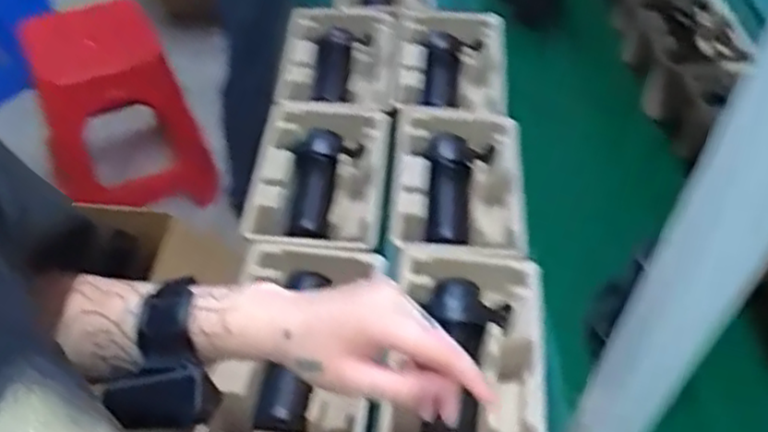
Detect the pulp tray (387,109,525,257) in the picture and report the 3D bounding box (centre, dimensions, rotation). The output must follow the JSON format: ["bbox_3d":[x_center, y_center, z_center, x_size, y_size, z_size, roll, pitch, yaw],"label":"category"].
[{"bbox_3d":[0.086,-0.035,0.835,0.156,0.049,0.231,2,47,2],"label":"pulp tray"}]

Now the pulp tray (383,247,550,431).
[{"bbox_3d":[0.084,0.138,0.690,0.155,0.045,0.238,5,47,5],"label":"pulp tray"}]

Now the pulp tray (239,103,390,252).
[{"bbox_3d":[-0.077,-0.045,0.839,0.155,0.043,0.237,3,47,3],"label":"pulp tray"}]

